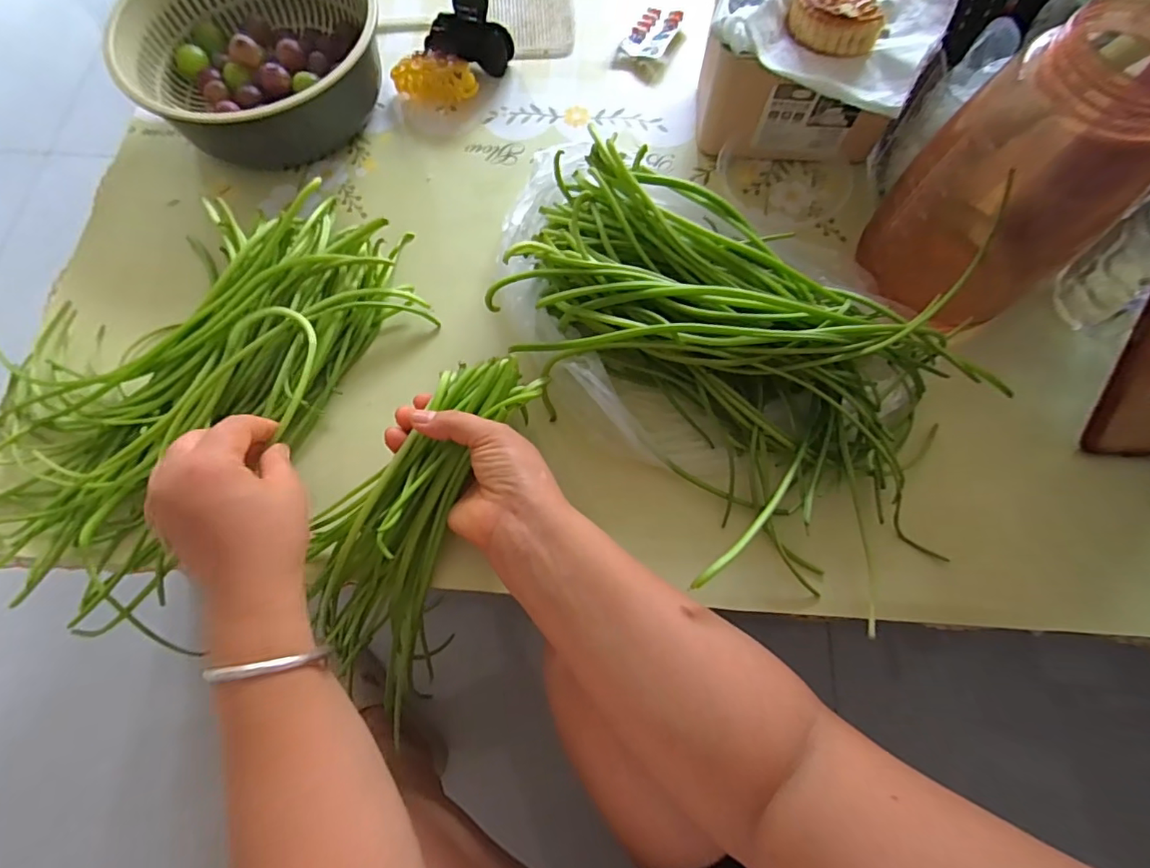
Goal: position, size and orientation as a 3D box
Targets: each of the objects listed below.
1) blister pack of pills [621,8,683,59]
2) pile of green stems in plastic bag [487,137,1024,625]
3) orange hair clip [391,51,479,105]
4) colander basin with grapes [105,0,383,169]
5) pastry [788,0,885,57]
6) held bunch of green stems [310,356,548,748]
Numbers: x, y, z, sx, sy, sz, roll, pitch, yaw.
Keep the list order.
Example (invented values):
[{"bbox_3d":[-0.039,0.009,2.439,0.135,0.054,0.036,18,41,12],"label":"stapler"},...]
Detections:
[{"bbox_3d":[0.082,-0.413,0.548,0.043,0.014,0.070,25,73,9],"label":"blister pack of pills"},{"bbox_3d":[0.109,-0.071,0.389,0.252,0.082,0.359,-33,74,-10],"label":"pile of green stems in plastic bag"},{"bbox_3d":[-0.131,-0.340,0.511,0.082,0.030,0.033,18,73,7],"label":"orange hair clip"},{"bbox_3d":[-0.289,-0.358,0.498,0.218,0.073,0.195,-15,72,-4],"label":"colander basin with grapes"},{"bbox_3d":[0.197,-0.316,0.398,0.065,0.027,0.065,23,73,8],"label":"pastry"},{"bbox_3d":[-0.113,0.064,0.372,0.095,0.063,0.258,26,93,9],"label":"held bunch of green stems"}]

